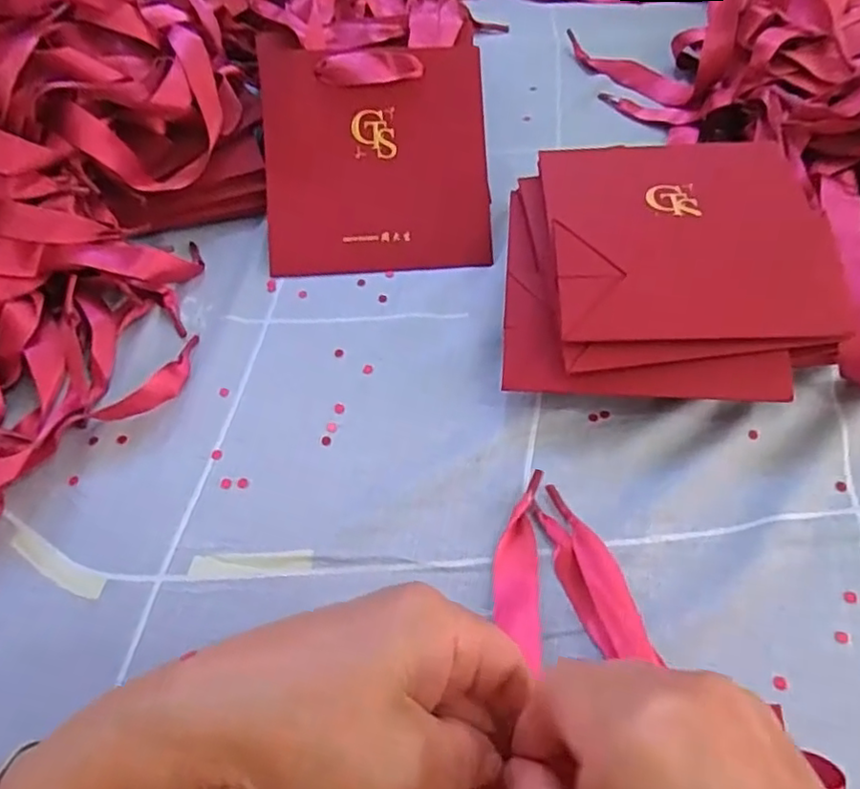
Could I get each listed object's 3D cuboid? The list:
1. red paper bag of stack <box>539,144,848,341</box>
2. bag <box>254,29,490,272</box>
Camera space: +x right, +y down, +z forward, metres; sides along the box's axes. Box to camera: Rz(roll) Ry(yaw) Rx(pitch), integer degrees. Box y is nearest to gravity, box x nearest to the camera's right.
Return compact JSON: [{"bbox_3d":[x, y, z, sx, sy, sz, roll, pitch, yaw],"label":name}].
[{"bbox_3d":[0.133,-0.091,0.339,0.136,0.016,0.140,-1,57,2],"label":"red paper bag of stack"},{"bbox_3d":[-0.034,-0.154,0.404,0.139,0.014,0.154,-4,87,-3],"label":"bag"}]

